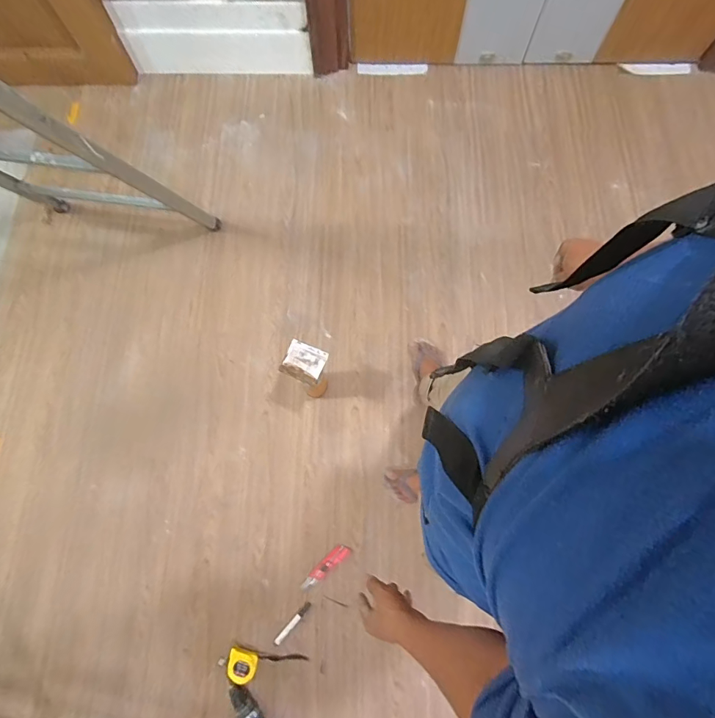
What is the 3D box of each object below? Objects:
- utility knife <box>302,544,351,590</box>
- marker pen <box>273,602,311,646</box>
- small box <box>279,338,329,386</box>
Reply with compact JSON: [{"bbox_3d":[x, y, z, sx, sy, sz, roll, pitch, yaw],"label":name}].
[{"bbox_3d":[-0.094,0.611,1.232,0.166,0.018,0.045,-39,77,-9],"label":"utility knife"},{"bbox_3d":[-0.186,0.757,1.194,0.019,0.019,0.136,42,79,11],"label":"marker pen"},{"bbox_3d":[-0.143,0.008,1.112,0.105,0.031,0.098,20,75,6],"label":"small box"}]

